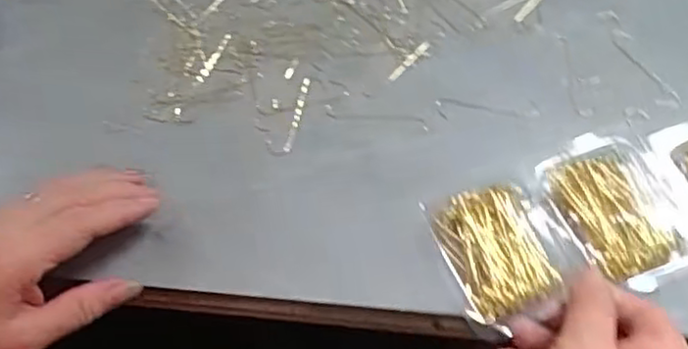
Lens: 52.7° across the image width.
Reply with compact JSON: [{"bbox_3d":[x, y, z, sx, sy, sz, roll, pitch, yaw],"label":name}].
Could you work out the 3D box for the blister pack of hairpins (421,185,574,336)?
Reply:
[{"bbox_3d":[0.084,0.041,0.369,0.059,0.009,0.075,-17,62,-11],"label":"blister pack of hairpins"}]

